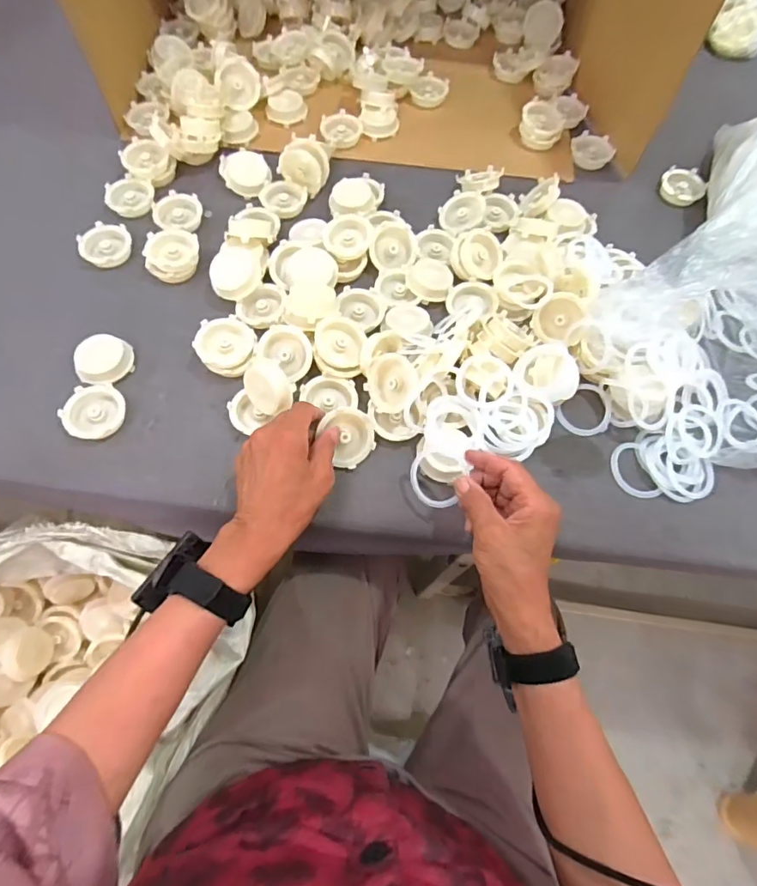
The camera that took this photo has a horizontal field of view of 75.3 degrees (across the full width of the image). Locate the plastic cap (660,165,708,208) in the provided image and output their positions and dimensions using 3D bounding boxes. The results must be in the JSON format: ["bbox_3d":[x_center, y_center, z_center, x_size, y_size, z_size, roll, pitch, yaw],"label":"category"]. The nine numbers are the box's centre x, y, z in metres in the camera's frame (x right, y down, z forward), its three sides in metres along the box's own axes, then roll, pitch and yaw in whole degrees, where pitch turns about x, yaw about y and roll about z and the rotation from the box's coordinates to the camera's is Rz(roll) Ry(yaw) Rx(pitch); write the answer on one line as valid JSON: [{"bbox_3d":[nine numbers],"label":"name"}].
[{"bbox_3d":[0.420,-0.356,0.678,0.056,0.020,0.057,1,67,-2],"label":"plastic cap"}]

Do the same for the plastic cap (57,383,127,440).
[{"bbox_3d":[-0.284,-0.031,0.494,0.054,0.018,0.059,1,67,-2],"label":"plastic cap"}]

